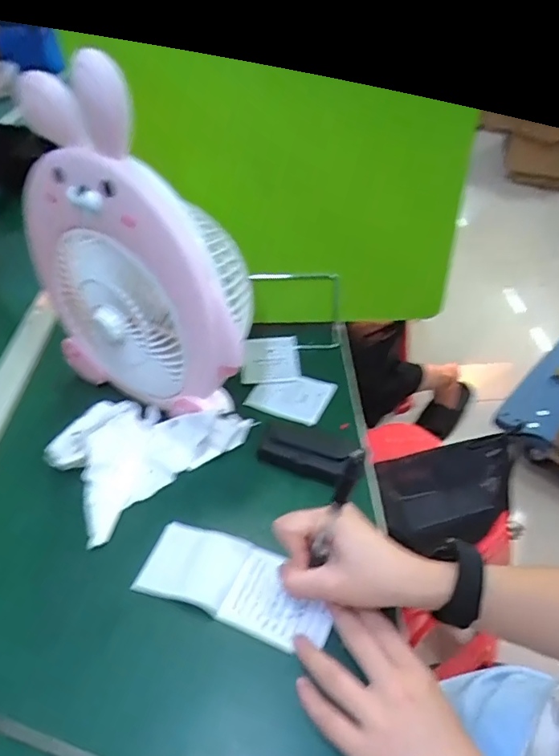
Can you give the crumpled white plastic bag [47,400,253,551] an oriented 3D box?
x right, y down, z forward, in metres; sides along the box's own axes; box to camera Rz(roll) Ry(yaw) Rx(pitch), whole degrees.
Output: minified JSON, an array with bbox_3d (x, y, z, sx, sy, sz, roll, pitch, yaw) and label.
[{"bbox_3d":[-0.135,0.065,0.522,0.180,0.041,0.114,-32,49,-27],"label":"crumpled white plastic bag"}]

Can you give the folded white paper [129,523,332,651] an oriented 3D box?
[{"bbox_3d":[-0.036,0.169,0.422,0.162,0.010,0.072,19,48,20],"label":"folded white paper"}]

